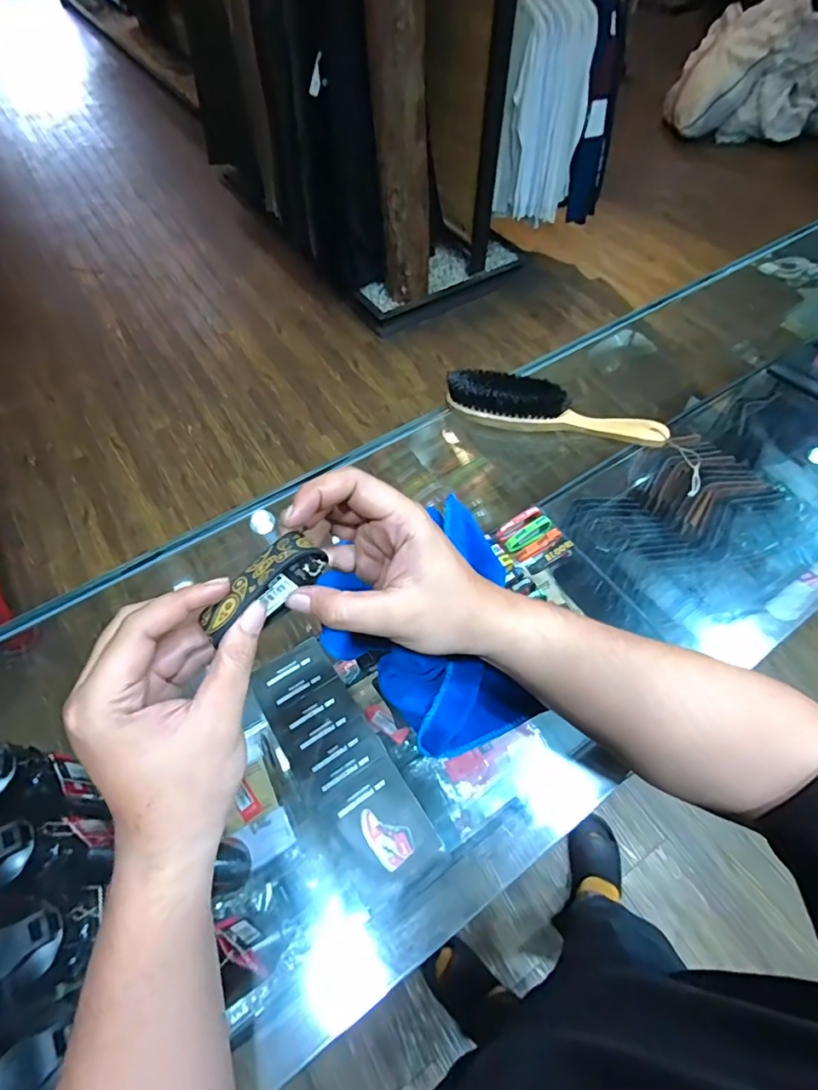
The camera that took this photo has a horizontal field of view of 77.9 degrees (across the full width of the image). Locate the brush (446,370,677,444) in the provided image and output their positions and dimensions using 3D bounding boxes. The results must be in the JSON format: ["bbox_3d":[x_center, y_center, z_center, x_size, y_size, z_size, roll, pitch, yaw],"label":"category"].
[{"bbox_3d":[0.160,-0.148,0.549,0.242,0.042,0.044,11,58,7],"label":"brush"}]

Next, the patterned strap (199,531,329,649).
[{"bbox_3d":[-0.087,0.026,0.306,0.080,0.036,0.022,-38,64,-13],"label":"patterned strap"}]

